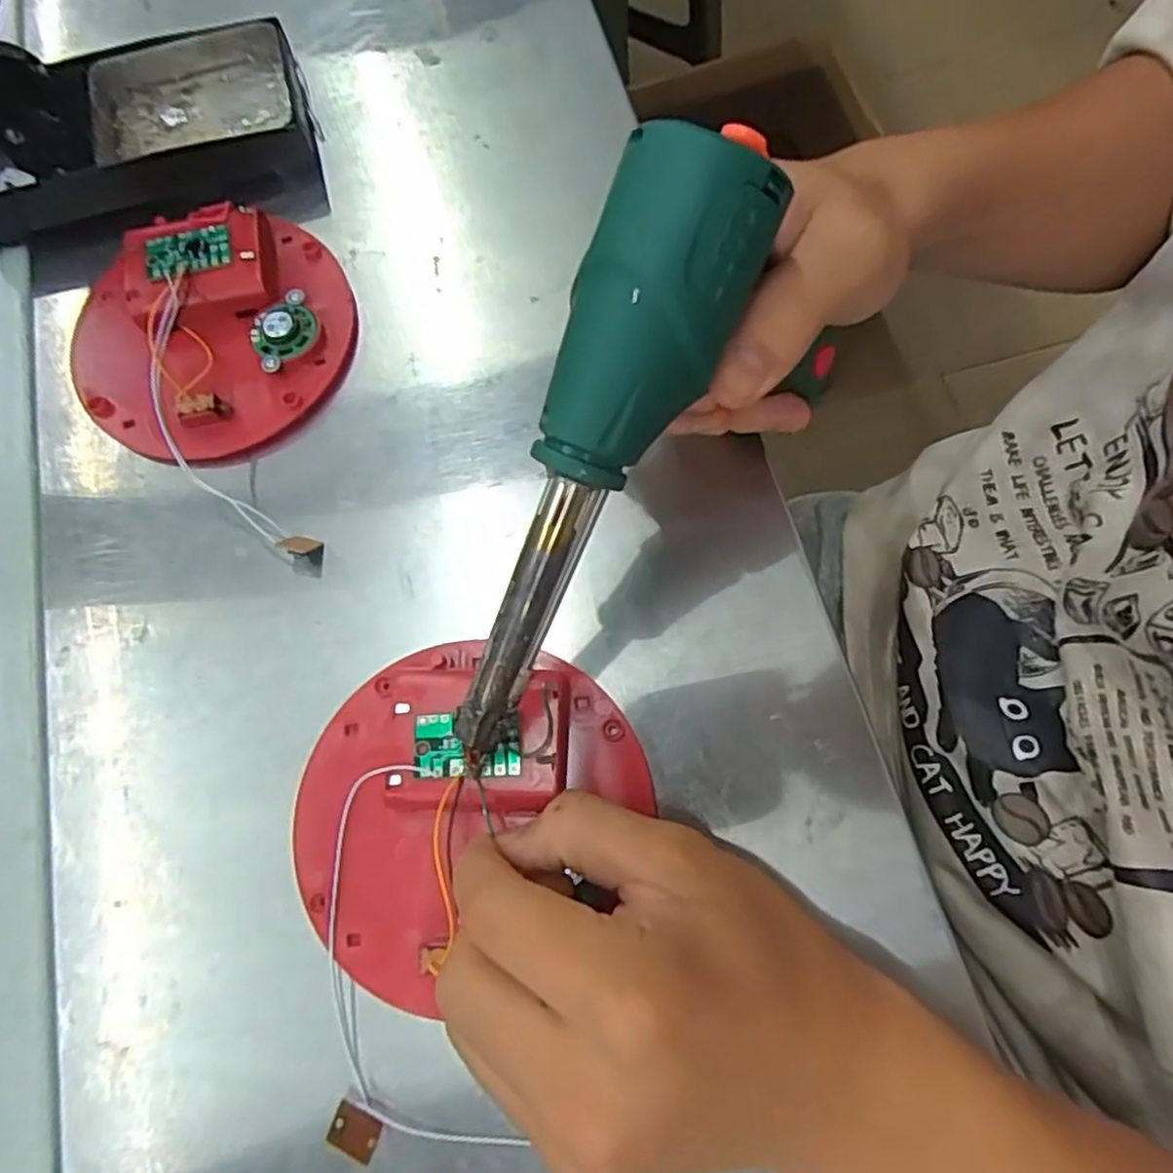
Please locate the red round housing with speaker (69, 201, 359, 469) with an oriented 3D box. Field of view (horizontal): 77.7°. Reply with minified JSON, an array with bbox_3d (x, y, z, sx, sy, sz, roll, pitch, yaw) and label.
[{"bbox_3d":[-0.162,-0.111,0.311,0.118,0.018,0.112,-1,73,3],"label":"red round housing with speaker"}]

